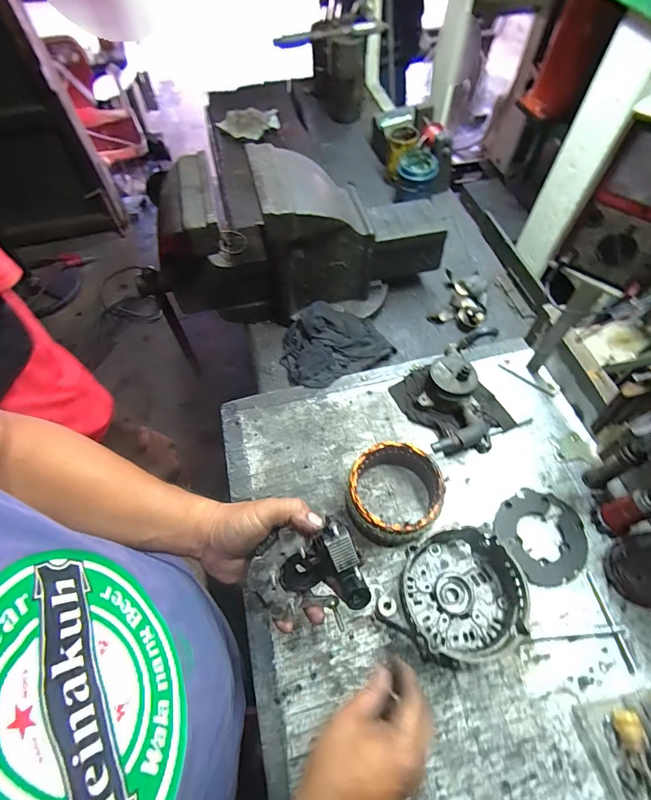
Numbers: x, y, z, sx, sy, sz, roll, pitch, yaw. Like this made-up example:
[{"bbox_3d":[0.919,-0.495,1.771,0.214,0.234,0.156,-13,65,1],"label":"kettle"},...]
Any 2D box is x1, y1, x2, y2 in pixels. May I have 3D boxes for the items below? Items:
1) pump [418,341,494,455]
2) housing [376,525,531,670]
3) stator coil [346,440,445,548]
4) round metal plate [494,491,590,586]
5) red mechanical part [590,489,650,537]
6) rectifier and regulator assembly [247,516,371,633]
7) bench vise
[{"bbox_3d":[0.217,-0.008,0.659,0.121,0.071,0.192,-4,58,-2],"label":"pump"},{"bbox_3d":[0.157,0.249,0.500,0.167,0.073,0.148,-24,61,-14],"label":"housing"},{"bbox_3d":[0.097,0.134,0.577,0.129,0.068,0.136,0,58,0],"label":"stator coil"},{"bbox_3d":[0.308,0.190,0.567,0.118,0.011,0.119,0,58,0],"label":"round metal plate"},{"bbox_3d":[0.401,0.144,0.524,0.031,0.124,0.041,-16,60,-9],"label":"red mechanical part"},{"bbox_3d":[-0.020,0.176,0.427,0.119,0.110,0.051,-13,17,-4],"label":"rectifier and regulator assembly"},{"bbox_3d":[-0.057,-0.291,0.736,0.523,0.258,0.172,-20,61,-11],"label":"bench vise"}]

